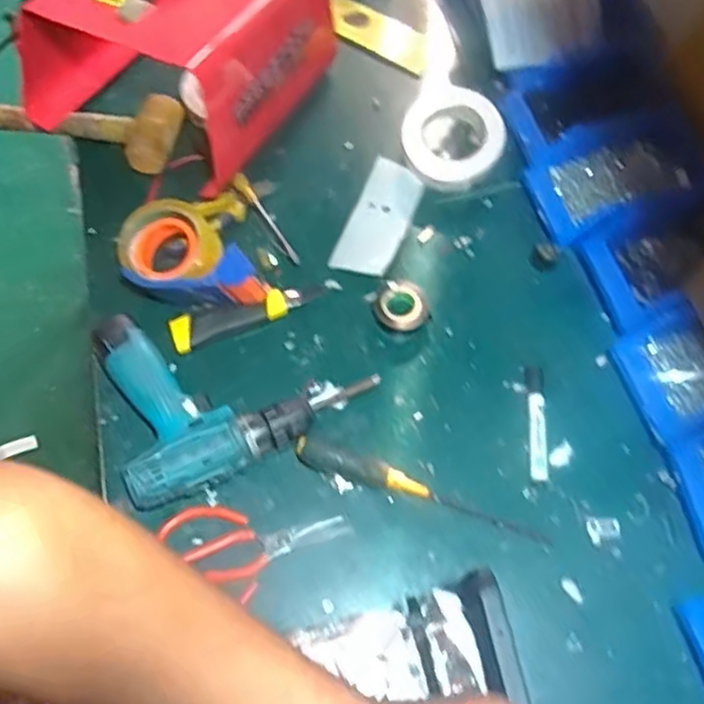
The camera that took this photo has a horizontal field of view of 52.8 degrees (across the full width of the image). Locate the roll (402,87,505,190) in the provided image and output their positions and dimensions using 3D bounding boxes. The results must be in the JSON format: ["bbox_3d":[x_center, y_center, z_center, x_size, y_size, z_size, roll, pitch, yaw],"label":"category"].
[{"bbox_3d":[0.122,-0.266,0.863,0.123,0.052,0.131,17,65,7],"label":"roll"}]

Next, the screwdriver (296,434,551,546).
[{"bbox_3d":[0.068,0.130,0.695,0.252,0.026,0.032,16,65,6],"label":"screwdriver"}]

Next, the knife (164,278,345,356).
[{"bbox_3d":[-0.104,-0.048,0.778,0.189,0.024,0.033,-22,67,-11],"label":"knife"}]

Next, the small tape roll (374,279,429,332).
[{"bbox_3d":[0.056,-0.053,0.784,0.057,0.019,0.066,5,64,1],"label":"small tape roll"}]

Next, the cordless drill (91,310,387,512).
[{"bbox_3d":[-0.121,0.023,0.723,0.259,0.052,0.194,-23,67,-12],"label":"cordless drill"}]

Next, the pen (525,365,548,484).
[{"bbox_3d":[0.190,0.070,0.728,0.019,0.019,0.128,5,64,1],"label":"pen"}]

